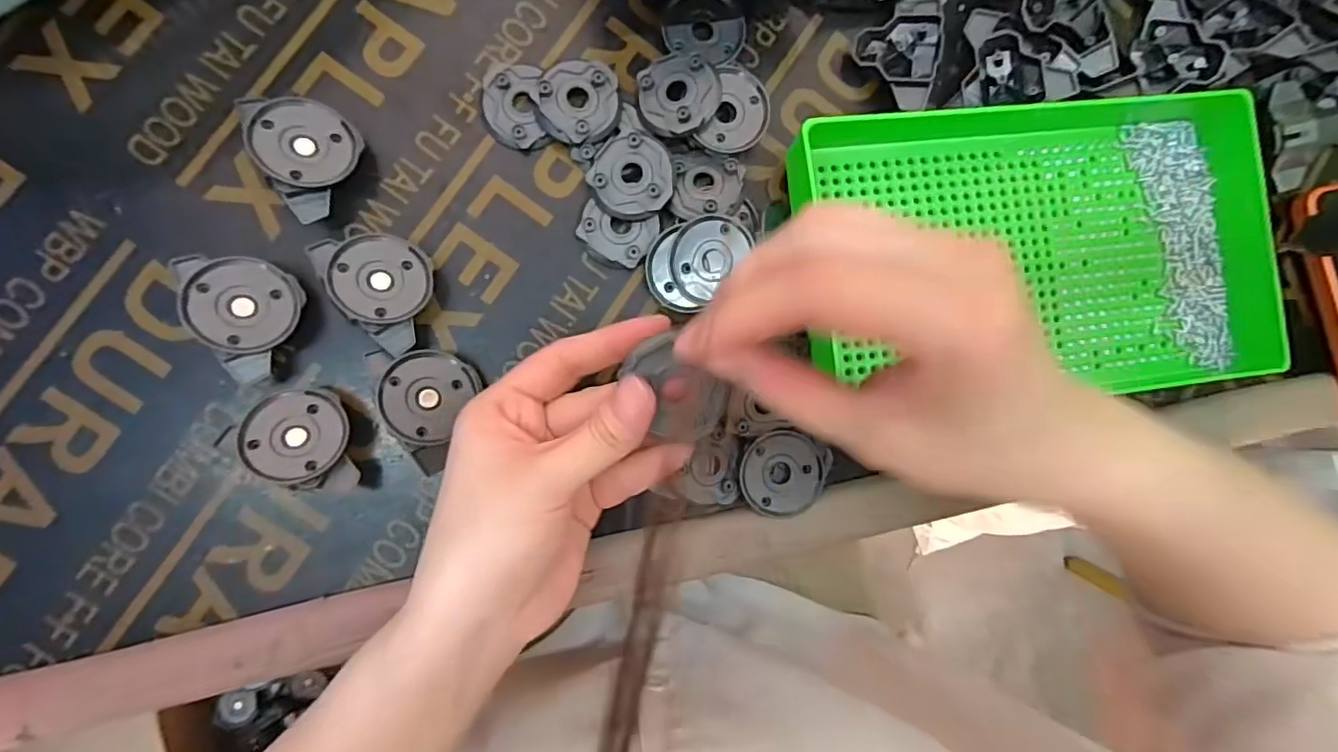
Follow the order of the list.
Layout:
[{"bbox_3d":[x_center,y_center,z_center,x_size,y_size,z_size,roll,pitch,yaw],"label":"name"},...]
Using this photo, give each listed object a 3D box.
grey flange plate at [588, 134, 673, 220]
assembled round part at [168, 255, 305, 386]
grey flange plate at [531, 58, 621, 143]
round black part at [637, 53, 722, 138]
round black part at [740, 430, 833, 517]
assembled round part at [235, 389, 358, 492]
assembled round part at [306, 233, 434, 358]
[{"bbox_3d":[-0.017,-0.097,0.290,0.039,0.007,0.039,0,89,-7],"label":"grey flange plate"},{"bbox_3d":[-0.189,-0.025,0.264,0.044,0.019,0.054,-1,83,-35],"label":"assembled round part"},{"bbox_3d":[-0.044,-0.134,0.295,0.040,0.013,0.040,0,89,-7],"label":"grey flange plate"},{"bbox_3d":[0.005,-0.138,0.291,0.039,0.009,0.038,0,89,-7],"label":"round black part"},{"bbox_3d":[0.056,0.048,0.296,0.041,0.009,0.041,0,89,-7],"label":"round black part"},{"bbox_3d":[-0.164,0.030,0.267,0.042,0.015,0.044,-7,73,-20],"label":"assembled round part"},{"bbox_3d":[-0.128,-0.039,0.274,0.040,0.028,0.054,-26,92,-7],"label":"assembled round part"}]

